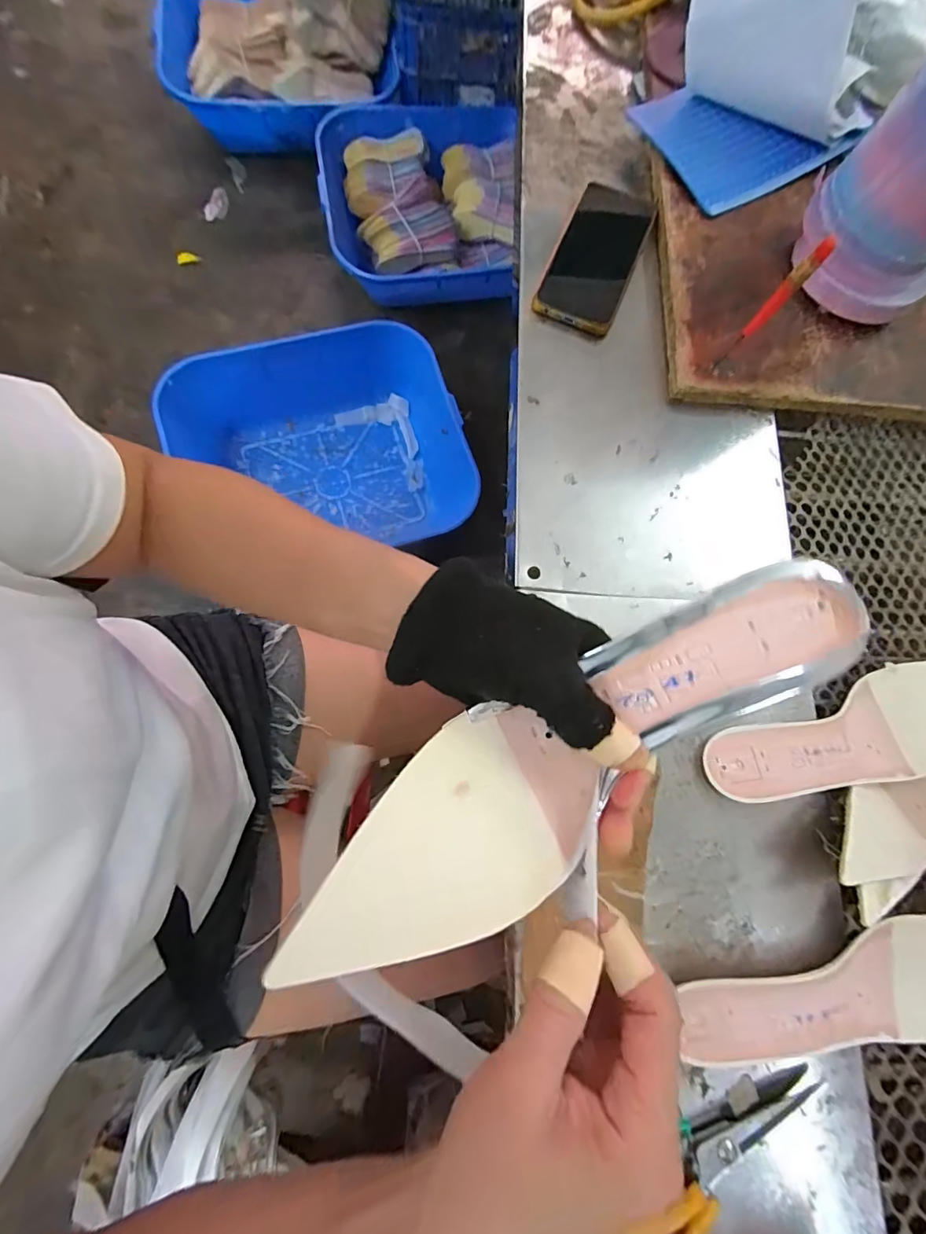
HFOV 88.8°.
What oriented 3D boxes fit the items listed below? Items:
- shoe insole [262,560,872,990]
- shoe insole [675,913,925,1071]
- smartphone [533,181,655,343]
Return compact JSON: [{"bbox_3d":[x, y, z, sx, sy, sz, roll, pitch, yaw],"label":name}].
[{"bbox_3d":[0.045,0.060,0.201,0.265,0.027,0.073,-32,80,-2],"label":"shoe insole"},{"bbox_3d":[0.265,0.243,0.300,0.253,0.051,0.077,-14,78,-8],"label":"shoe insole"},{"bbox_3d":[0.128,-0.348,0.447,0.076,0.016,0.172,23,75,0],"label":"smartphone"}]

